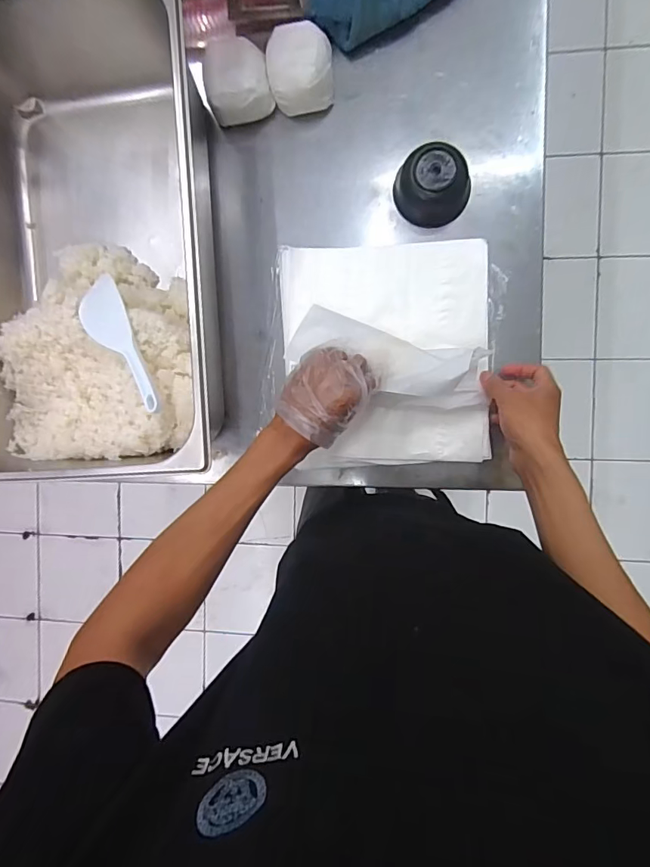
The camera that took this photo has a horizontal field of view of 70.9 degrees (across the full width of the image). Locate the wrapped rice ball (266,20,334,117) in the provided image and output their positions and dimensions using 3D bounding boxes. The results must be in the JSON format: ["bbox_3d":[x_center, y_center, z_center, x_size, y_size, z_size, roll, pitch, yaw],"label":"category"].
[{"bbox_3d":[-0.030,-0.447,0.566,0.077,0.053,0.081,0,92,6],"label":"wrapped rice ball"}]

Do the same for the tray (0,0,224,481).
[{"bbox_3d":[-0.283,-0.214,0.555,0.311,0.160,0.513,-3,91,7],"label":"tray"}]

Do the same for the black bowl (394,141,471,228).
[{"bbox_3d":[0.132,-0.303,0.555,0.088,0.049,0.078,15,93,6],"label":"black bowl"}]

